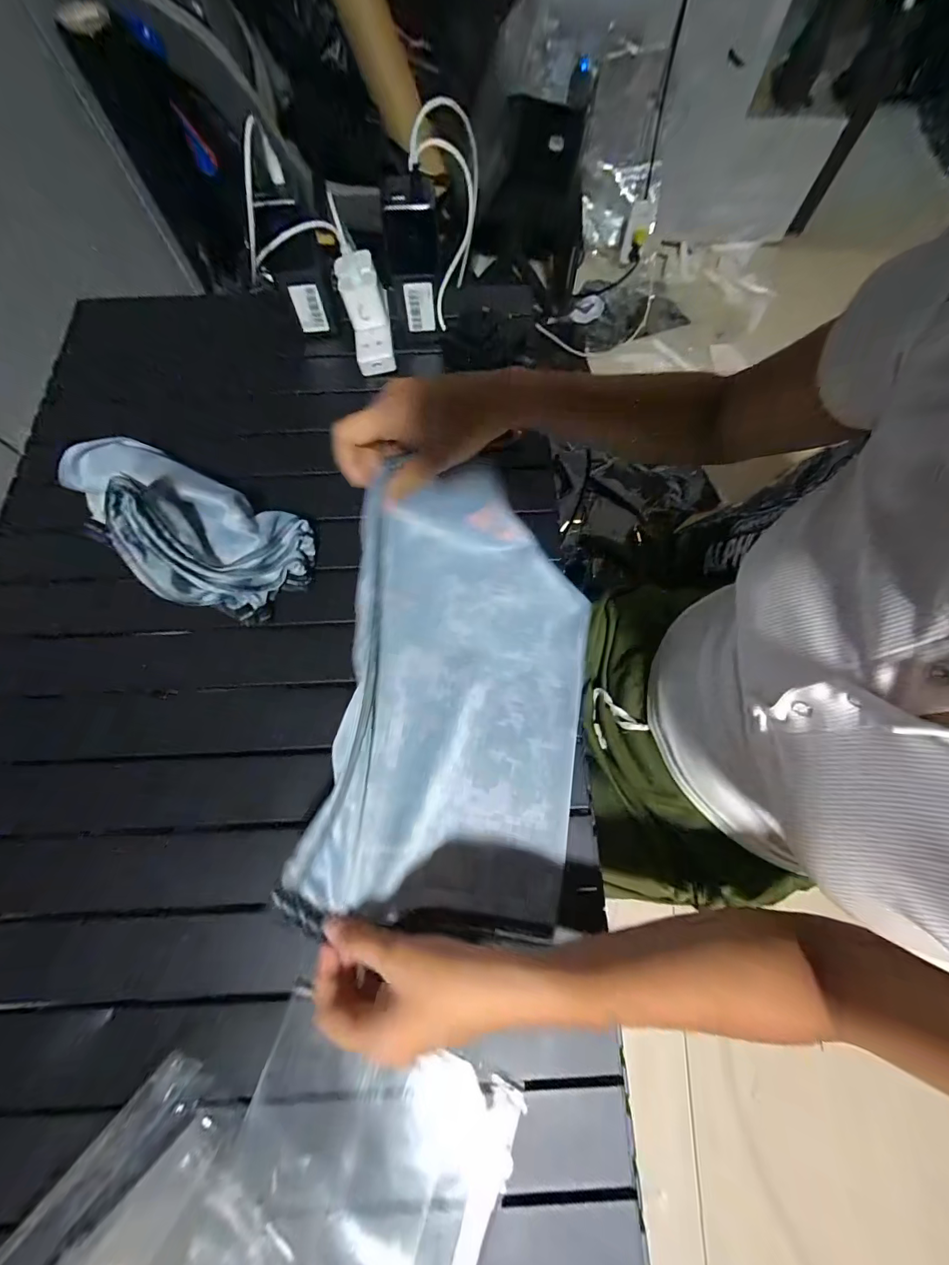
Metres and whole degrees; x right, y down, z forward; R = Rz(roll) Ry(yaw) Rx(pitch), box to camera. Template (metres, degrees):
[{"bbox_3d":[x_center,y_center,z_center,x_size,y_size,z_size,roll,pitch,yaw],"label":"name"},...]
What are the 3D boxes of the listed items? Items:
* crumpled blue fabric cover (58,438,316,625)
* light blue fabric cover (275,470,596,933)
[{"bbox_3d":[-0.274,-0.105,0.364,0.233,0.107,0.119,26,75,9],"label":"crumpled blue fabric cover"},{"bbox_3d":[-0.002,0.044,0.323,0.202,0.107,0.364,10,71,4],"label":"light blue fabric cover"}]

